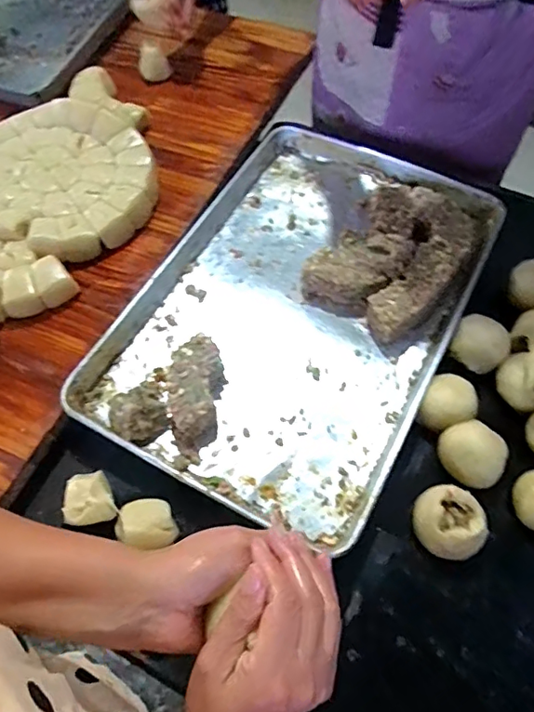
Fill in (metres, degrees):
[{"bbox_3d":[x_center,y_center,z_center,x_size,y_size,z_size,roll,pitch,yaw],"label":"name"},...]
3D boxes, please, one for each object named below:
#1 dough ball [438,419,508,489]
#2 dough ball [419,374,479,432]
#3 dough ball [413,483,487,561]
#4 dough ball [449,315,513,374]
[{"bbox_3d":[0.244,0.120,0.631,0.068,0.059,0.075,-34,65,-15],"label":"dough ball"},{"bbox_3d":[0.229,0.064,0.668,0.065,0.048,0.078,22,64,14],"label":"dough ball"},{"bbox_3d":[0.201,0.190,0.595,0.072,0.053,0.076,-1,61,2],"label":"dough ball"},{"bbox_3d":[0.287,-0.014,0.712,0.069,0.048,0.066,-1,61,2],"label":"dough ball"}]

